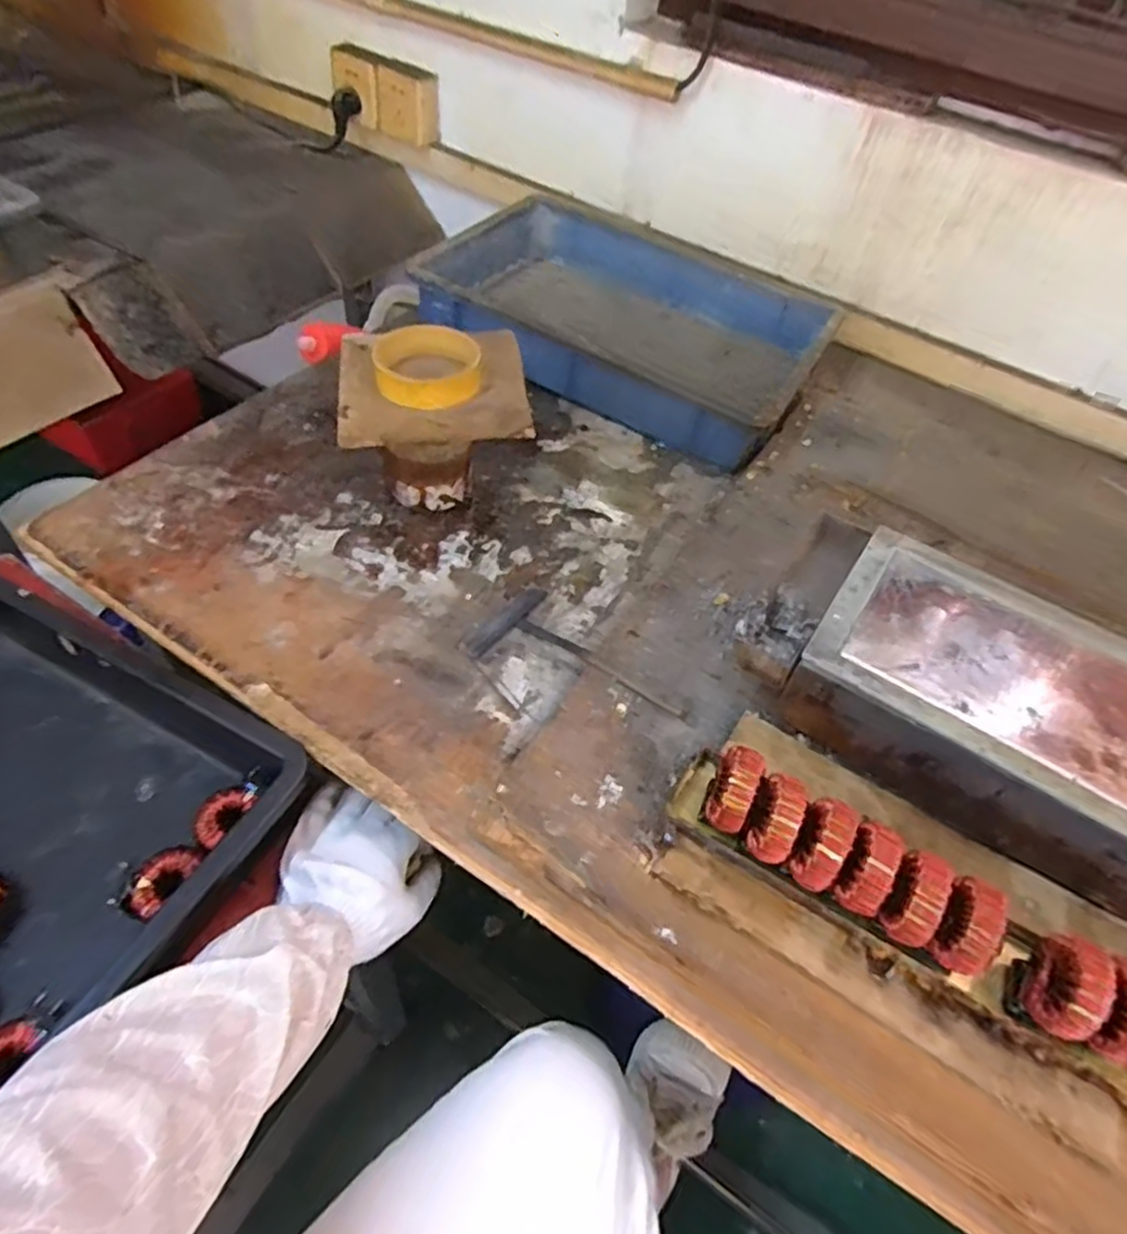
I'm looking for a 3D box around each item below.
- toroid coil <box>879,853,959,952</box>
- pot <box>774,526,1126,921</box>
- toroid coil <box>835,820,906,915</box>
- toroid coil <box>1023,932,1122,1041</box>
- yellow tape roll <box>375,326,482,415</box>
[{"bbox_3d":[0.206,0.169,0.434,0.031,0.055,0.053,30,53,16],"label":"toroid coil"},{"bbox_3d":[0.341,0.085,0.510,0.347,0.090,0.175,30,54,17],"label":"pot"},{"bbox_3d":[0.180,0.154,0.442,0.029,0.053,0.053,32,53,17],"label":"toroid coil"},{"bbox_3d":[0.281,0.212,0.410,0.026,0.059,0.055,26,52,12],"label":"toroid coil"},{"bbox_3d":[-0.112,-0.209,0.605,0.084,0.027,0.084,4,51,-5],"label":"yellow tape roll"}]

